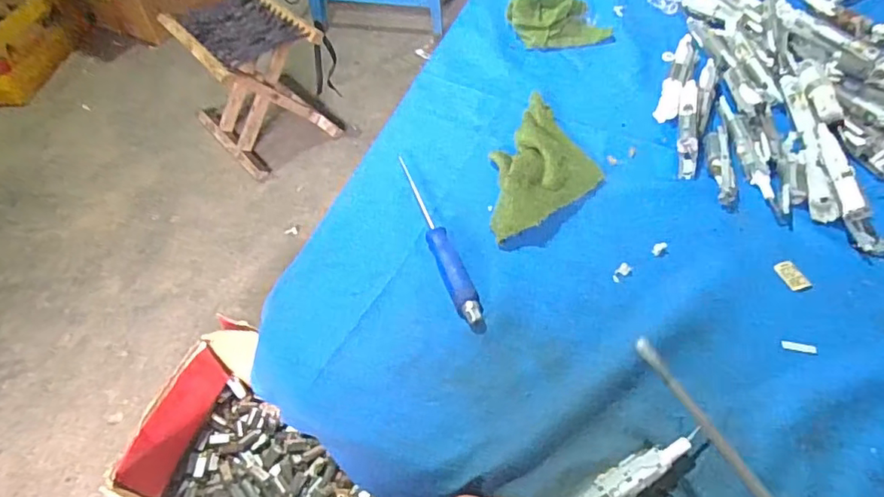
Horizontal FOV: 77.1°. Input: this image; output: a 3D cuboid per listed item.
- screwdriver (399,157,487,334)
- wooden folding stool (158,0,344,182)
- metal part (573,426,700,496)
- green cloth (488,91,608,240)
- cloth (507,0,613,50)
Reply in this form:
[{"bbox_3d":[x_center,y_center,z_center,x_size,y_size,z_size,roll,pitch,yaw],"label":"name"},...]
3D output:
[{"bbox_3d":[-0.005,-0.009,0.465,0.019,0.013,0.187,-18,55,-11],"label":"screwdriver"},{"bbox_3d":[-0.485,-0.438,1.442,0.286,0.308,0.320,-38,61,-23],"label":"wooden folding stool"},{"bbox_3d":[0.102,0.146,0.334,0.133,0.019,0.021,-20,55,-19],"label":"metal part"},{"bbox_3d":[0.096,-0.078,0.507,0.093,0.032,0.174,13,55,11],"label":"green cloth"},{"bbox_3d":[0.139,-0.272,0.649,0.111,0.039,0.064,-13,54,-7],"label":"cloth"}]

